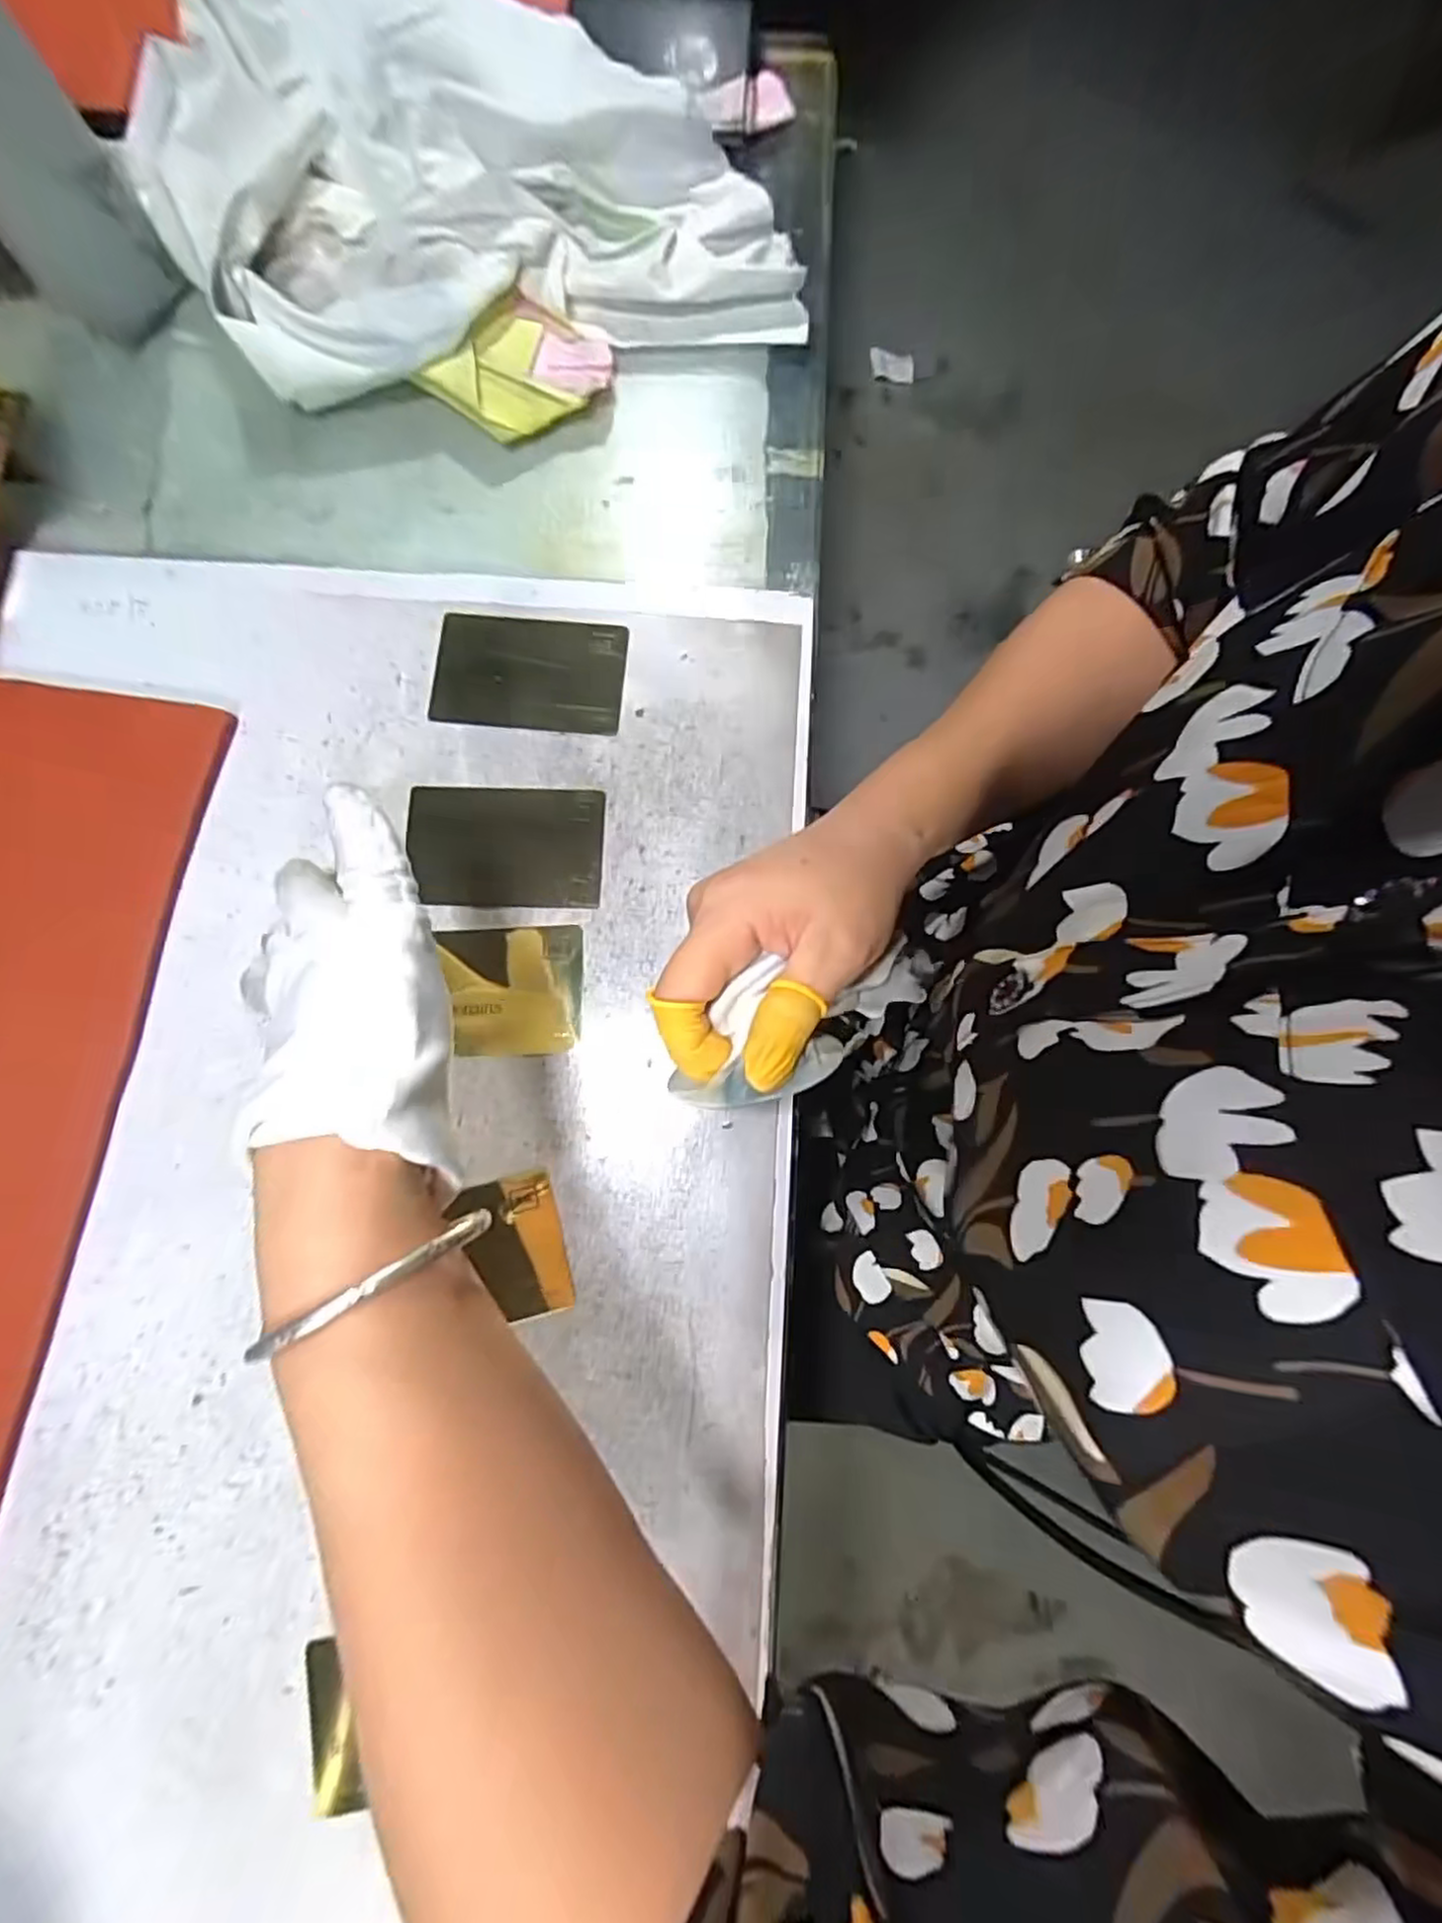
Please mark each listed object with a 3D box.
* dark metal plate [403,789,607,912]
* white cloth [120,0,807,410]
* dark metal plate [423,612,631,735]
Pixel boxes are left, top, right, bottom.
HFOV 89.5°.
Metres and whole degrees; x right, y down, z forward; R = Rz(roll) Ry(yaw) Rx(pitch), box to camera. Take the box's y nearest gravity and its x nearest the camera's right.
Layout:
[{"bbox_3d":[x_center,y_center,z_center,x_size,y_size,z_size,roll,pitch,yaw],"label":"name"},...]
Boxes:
[{"bbox_3d":[-0.094,-0.050,0.312,0.083,0.004,0.052,2,80,1],"label":"dark metal plate"},{"bbox_3d":[-0.126,-0.400,0.353,0.291,0.049,0.242,-11,80,-2],"label":"white cloth"},{"bbox_3d":[-0.086,-0.130,0.326,0.085,0.004,0.053,5,80,1],"label":"dark metal plate"}]

